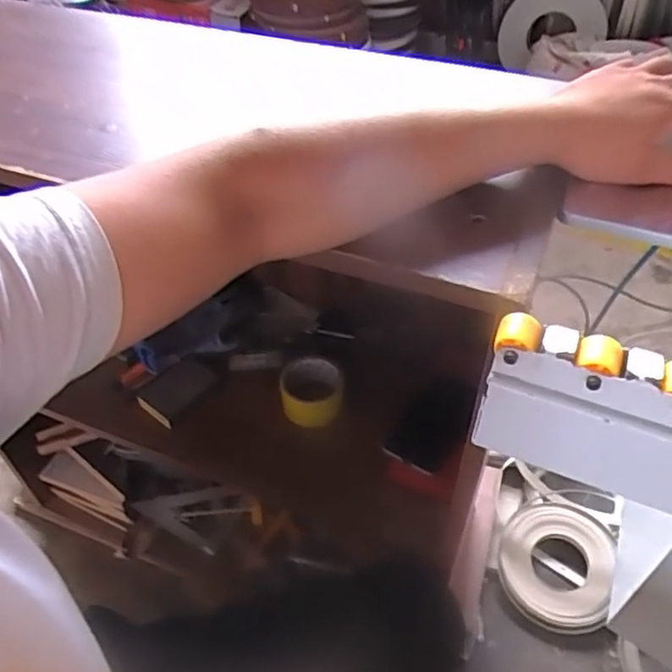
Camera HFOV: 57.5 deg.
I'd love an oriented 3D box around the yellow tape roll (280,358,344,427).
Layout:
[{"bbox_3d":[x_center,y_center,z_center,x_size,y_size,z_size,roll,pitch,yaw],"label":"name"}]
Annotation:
[{"bbox_3d":[-0.032,0.076,0.854,0.077,0.056,0.083,-3,47,3],"label":"yellow tape roll"}]

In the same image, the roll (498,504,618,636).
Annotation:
[{"bbox_3d":[0.420,0.435,1.167,0.205,0.053,0.222,-3,47,3],"label":"roll"}]

